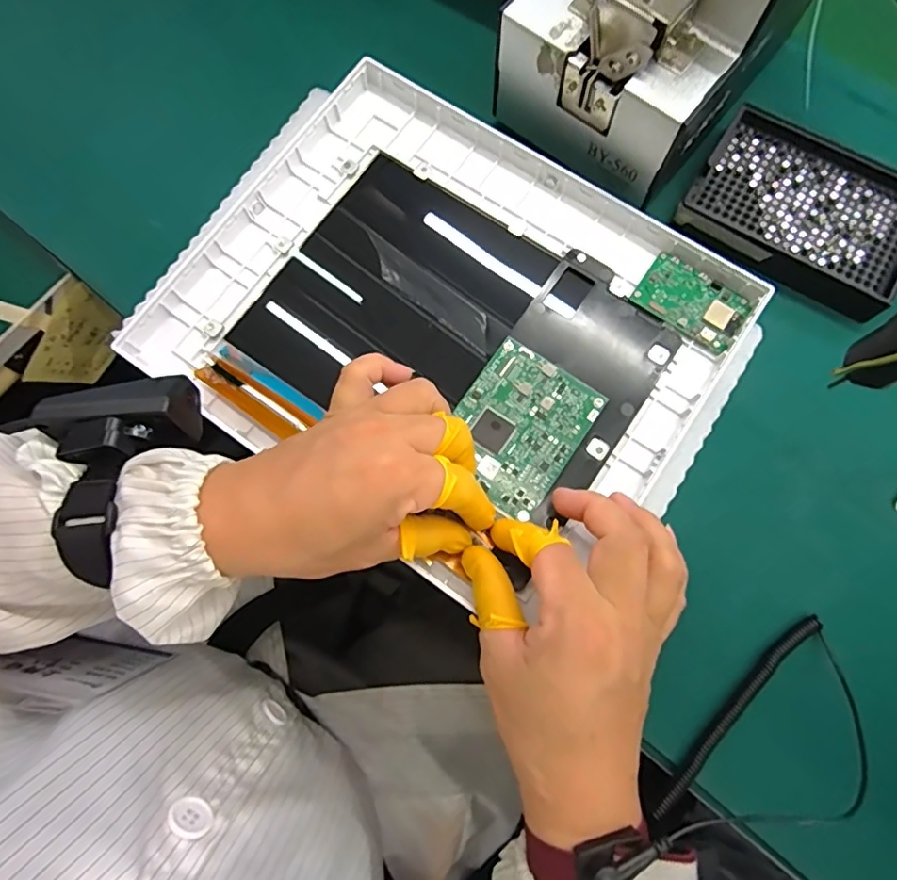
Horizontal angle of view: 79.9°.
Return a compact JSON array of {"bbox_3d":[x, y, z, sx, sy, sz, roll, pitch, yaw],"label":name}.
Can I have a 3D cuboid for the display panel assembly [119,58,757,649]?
[{"bbox_3d":[0.000,-0.071,0.327,0.330,0.022,0.250,32,79,7],"label":"display panel assembly"}]

